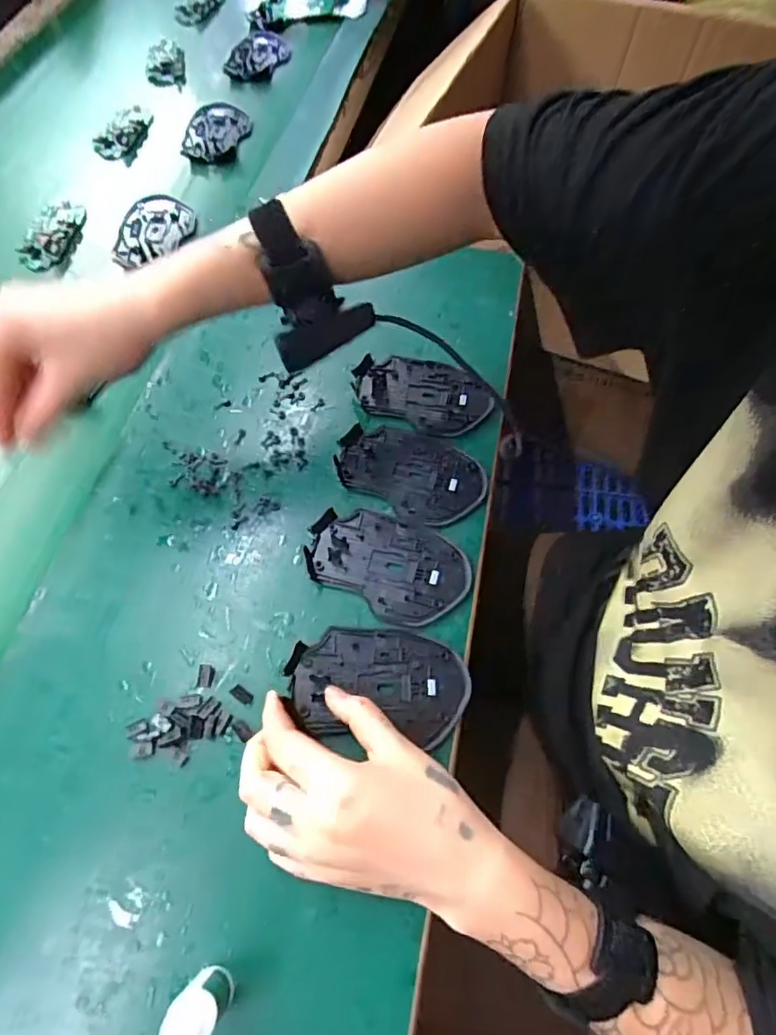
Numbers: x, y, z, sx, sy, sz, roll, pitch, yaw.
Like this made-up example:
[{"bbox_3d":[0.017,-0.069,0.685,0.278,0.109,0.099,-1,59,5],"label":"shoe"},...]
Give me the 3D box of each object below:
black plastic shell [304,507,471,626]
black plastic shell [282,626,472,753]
[{"bbox_3d":[0.000,0.032,0.390,0.114,0.009,0.073,22,64,8],"label":"black plastic shell"},{"bbox_3d":[-0.005,0.106,0.351,0.114,0.012,0.067,8,63,2],"label":"black plastic shell"}]

